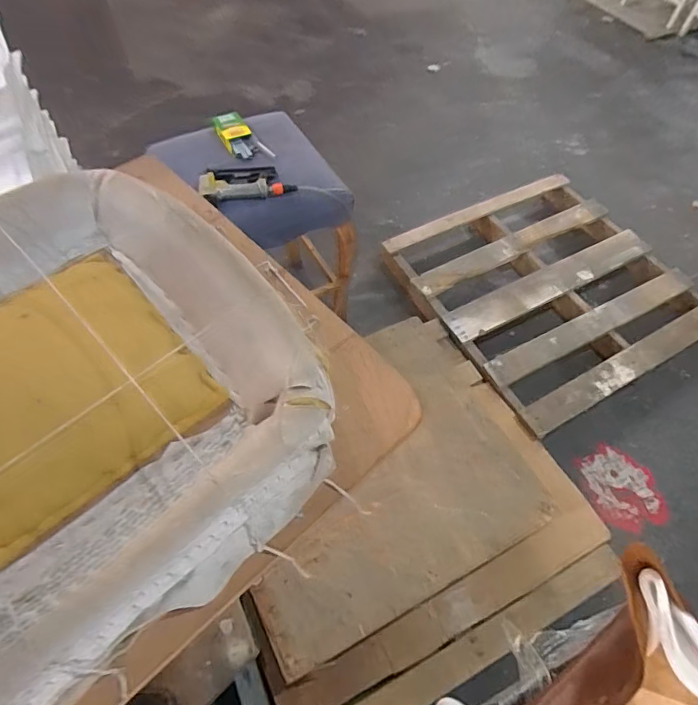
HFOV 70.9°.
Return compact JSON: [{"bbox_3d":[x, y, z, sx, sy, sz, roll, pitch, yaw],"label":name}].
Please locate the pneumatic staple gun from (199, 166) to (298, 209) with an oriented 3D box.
[{"bbox_3d":[-0.274,-0.450,1.283,0.249,0.043,0.133,-15,58,-11],"label":"pneumatic staple gun"}]

